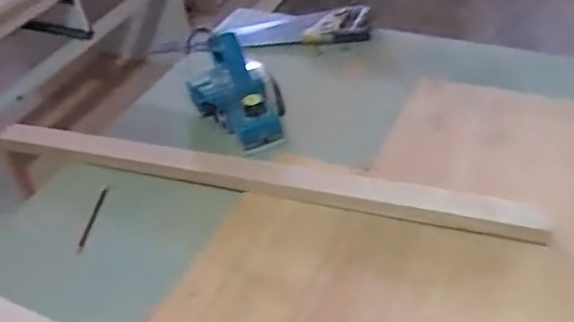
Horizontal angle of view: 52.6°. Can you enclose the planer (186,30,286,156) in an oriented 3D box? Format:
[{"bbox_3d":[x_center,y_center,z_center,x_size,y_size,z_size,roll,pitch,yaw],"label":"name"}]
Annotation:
[{"bbox_3d":[-0.087,-0.131,1.086,0.154,0.136,0.263,-17,52,-16],"label":"planer"}]

